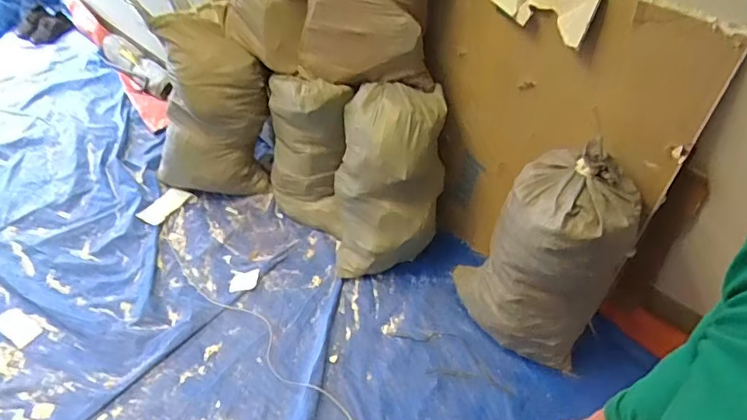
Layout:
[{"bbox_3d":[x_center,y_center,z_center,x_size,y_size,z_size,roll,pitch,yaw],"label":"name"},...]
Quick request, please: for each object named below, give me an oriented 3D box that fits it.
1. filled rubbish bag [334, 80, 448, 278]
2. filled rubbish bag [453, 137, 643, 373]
[{"bbox_3d":[0.052,-0.090,1.738,0.343,0.499,0.344,-2,45,-2],"label":"filled rubbish bag"},{"bbox_3d":[0.468,0.115,1.501,0.390,0.567,0.267,25,51,21],"label":"filled rubbish bag"}]

